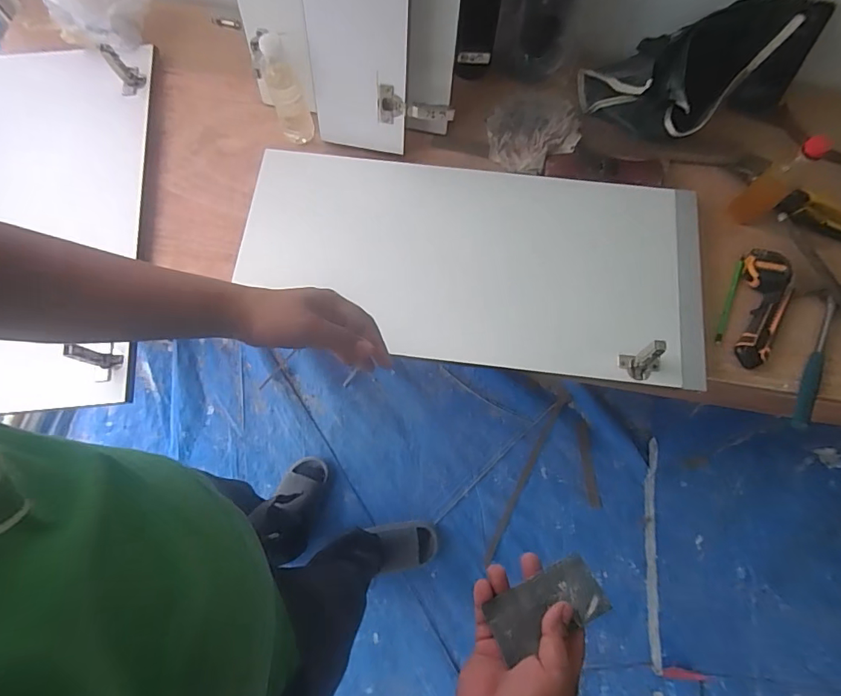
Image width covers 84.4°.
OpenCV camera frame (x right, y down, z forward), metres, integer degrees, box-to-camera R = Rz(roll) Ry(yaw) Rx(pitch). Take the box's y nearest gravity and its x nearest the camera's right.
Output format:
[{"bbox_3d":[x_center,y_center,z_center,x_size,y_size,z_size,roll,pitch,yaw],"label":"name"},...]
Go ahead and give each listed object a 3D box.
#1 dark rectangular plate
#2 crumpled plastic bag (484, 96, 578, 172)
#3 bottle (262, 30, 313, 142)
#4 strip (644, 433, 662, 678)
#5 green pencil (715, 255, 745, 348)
[{"bbox_3d":[0.108,0.224,0.401,0.097,0.006,0.048,-27,51,-2],"label":"dark rectangular plate"},{"bbox_3d":[0.199,-0.389,0.825,0.155,0.039,0.181,0,74,1],"label":"crumpled plastic bag"},{"bbox_3d":[-0.222,-0.418,0.761,0.055,0.170,0.057,-24,75,-6],"label":"bottle"},{"bbox_3d":[0.609,0.531,1.224,0.037,0.015,0.561,7,75,3],"label":"strip"},{"bbox_3d":[0.502,-0.077,0.752,0.012,0.011,0.155,23,76,7],"label":"green pencil"}]

